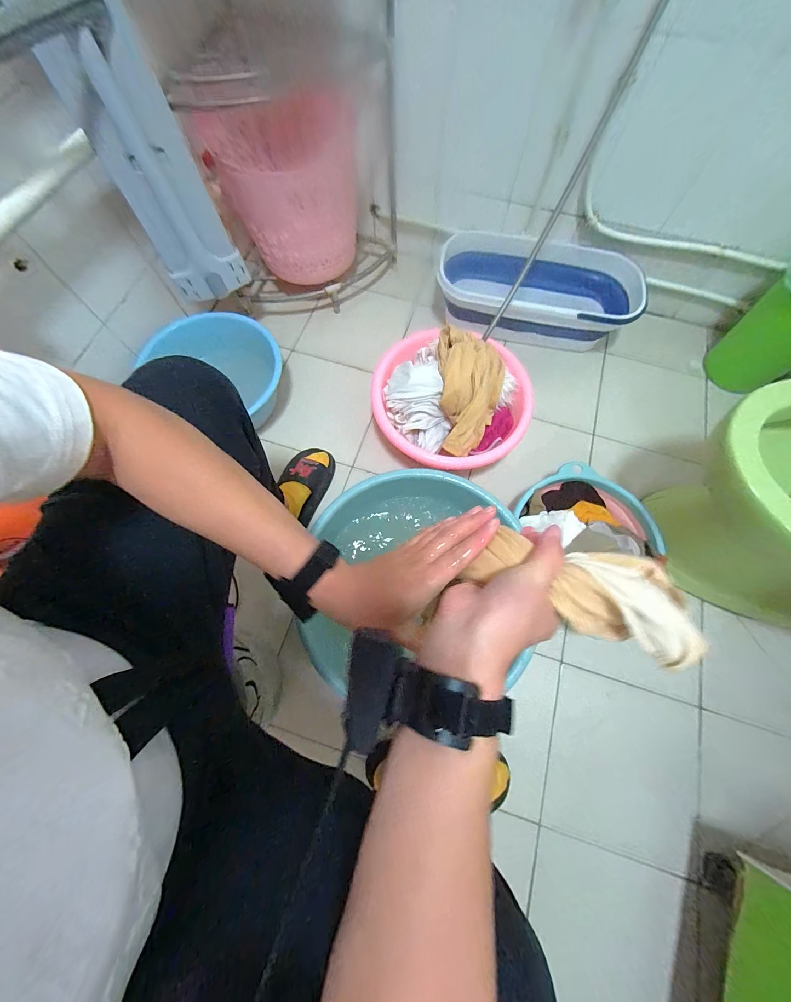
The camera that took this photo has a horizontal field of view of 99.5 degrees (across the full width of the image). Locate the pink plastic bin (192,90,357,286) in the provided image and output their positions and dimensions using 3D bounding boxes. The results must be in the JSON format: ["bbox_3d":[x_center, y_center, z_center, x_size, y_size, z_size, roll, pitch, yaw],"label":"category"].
[{"bbox_3d":[-0.279,-0.789,0.871,0.359,0.279,0.307,-6,71,-3],"label":"pink plastic bin"}]

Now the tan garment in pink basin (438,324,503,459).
[{"bbox_3d":[0.175,-0.243,0.746,0.156,0.125,0.262,-1,71,-1],"label":"tan garment in pink basin"}]

